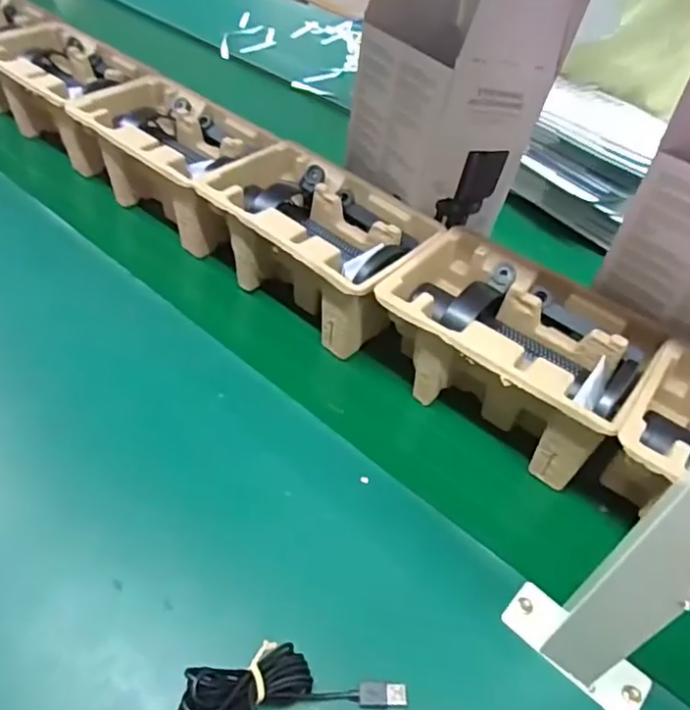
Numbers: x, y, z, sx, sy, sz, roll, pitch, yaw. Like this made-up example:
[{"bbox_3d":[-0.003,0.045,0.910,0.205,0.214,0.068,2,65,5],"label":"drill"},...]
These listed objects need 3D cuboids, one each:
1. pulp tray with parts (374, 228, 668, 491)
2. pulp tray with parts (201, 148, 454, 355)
[{"bbox_3d":[0.157,-0.005,0.557,0.234,0.104,0.148,30,55,24],"label":"pulp tray with parts"},{"bbox_3d":[-0.026,-0.111,0.645,0.233,0.110,0.150,33,53,28],"label":"pulp tray with parts"}]

